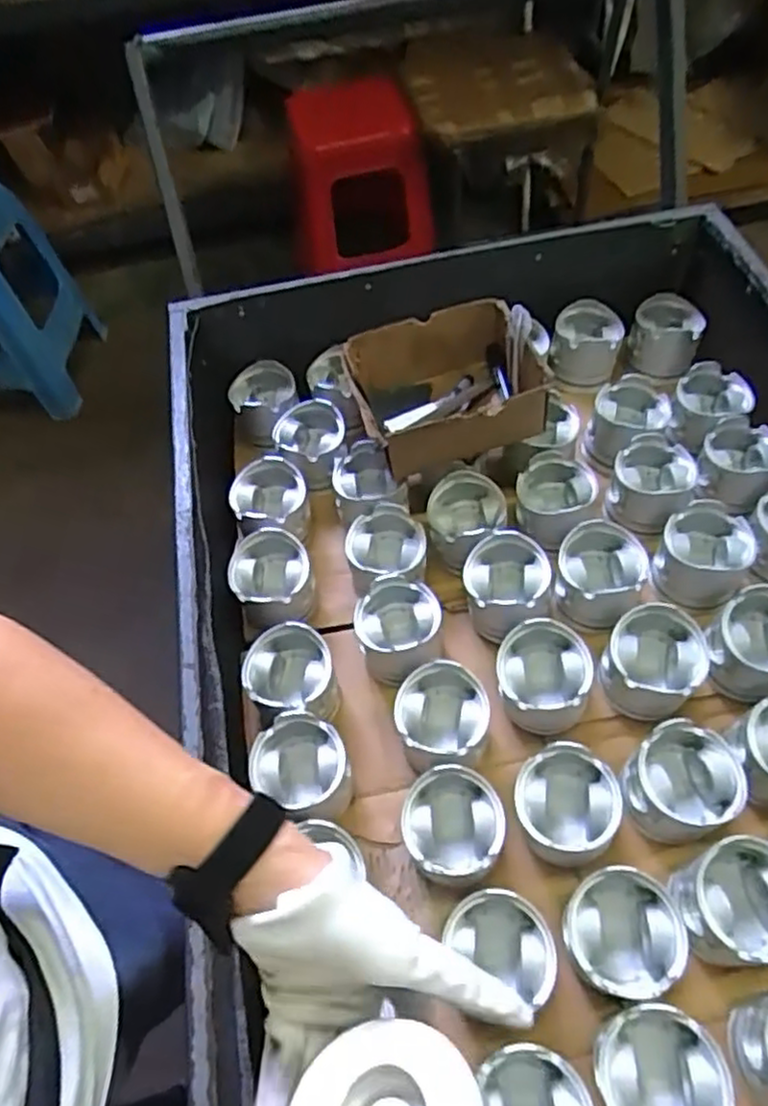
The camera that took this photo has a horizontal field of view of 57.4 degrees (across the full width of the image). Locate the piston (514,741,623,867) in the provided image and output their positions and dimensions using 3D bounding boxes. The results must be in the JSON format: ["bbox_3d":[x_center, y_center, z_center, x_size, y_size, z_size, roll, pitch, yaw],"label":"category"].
[{"bbox_3d":[0.170,0.240,0.667,0.093,0.080,0.094,4,58,8],"label":"piston"}]

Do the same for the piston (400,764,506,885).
[{"bbox_3d":[0.065,0.256,0.658,0.092,0.062,0.095,4,58,7],"label":"piston"}]

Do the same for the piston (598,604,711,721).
[{"bbox_3d":[0.276,0.111,0.722,0.089,0.074,0.095,-2,57,4],"label":"piston"}]

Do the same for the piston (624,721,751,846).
[{"bbox_3d":[0.281,0.219,0.664,0.092,0.070,0.098,-2,57,4],"label":"piston"}]

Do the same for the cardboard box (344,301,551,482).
[{"bbox_3d":[0.075,-0.193,0.857,0.216,0.111,0.169,-9,57,-1],"label":"cardboard box"}]

